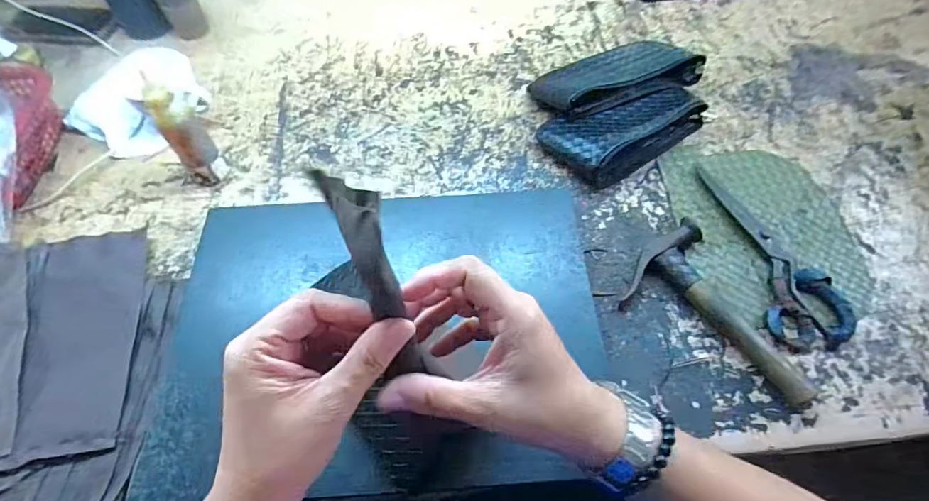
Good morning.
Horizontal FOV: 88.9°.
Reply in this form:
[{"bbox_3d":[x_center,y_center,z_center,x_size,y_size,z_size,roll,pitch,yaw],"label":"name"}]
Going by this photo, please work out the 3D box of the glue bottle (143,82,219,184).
[{"bbox_3d":[-0.308,-0.125,0.529,0.040,0.123,0.033,-31,62,-17],"label":"glue bottle"}]

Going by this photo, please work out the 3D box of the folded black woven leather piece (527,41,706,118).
[{"bbox_3d":[0.192,-0.223,0.617,0.198,0.058,0.104,-23,62,-12],"label":"folded black woven leather piece"}]

